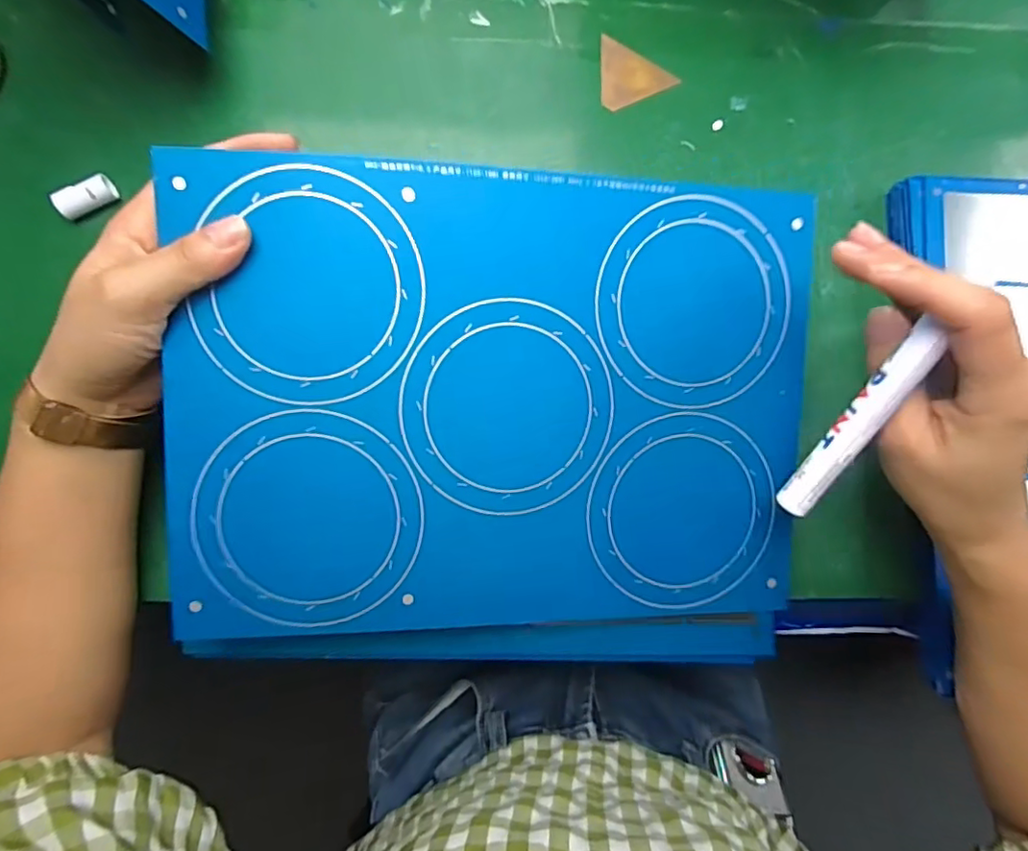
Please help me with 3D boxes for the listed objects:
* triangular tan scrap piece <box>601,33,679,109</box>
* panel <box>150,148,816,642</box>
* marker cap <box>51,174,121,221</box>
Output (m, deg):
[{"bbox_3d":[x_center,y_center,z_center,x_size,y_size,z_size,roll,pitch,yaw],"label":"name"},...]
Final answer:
[{"bbox_3d":[0.069,-0.212,0.351,0.051,0.004,0.038,32,87,0],"label":"triangular tan scrap piece"},{"bbox_3d":[-0.003,-0.008,0.272,0.294,0.010,0.216,0,97,-9],"label":"panel"},{"bbox_3d":[-0.243,-0.130,0.324,0.032,0.013,0.014,-36,88,-16],"label":"marker cap"}]

